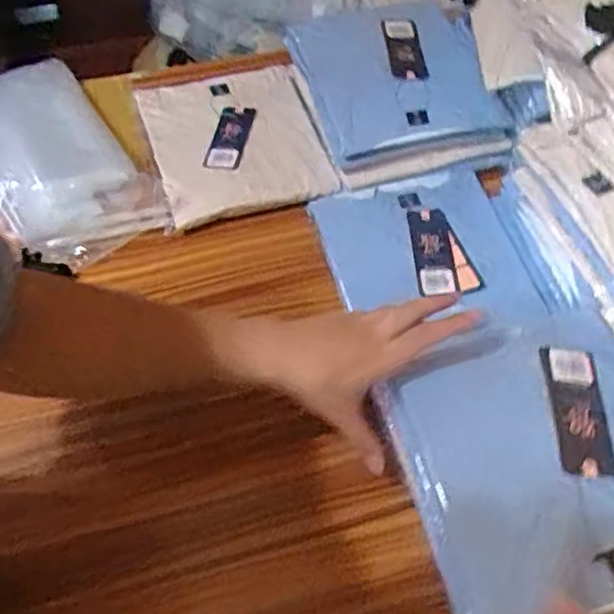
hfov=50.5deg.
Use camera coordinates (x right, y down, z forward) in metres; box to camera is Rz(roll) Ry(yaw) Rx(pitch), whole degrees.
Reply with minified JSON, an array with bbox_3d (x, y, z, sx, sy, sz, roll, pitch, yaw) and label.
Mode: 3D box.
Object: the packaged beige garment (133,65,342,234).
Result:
[{"bbox_3d":[-0.090,-0.215,0.824,0.210,0.022,0.247,-14,58,-7],"label":"packaged beige garment"}]

